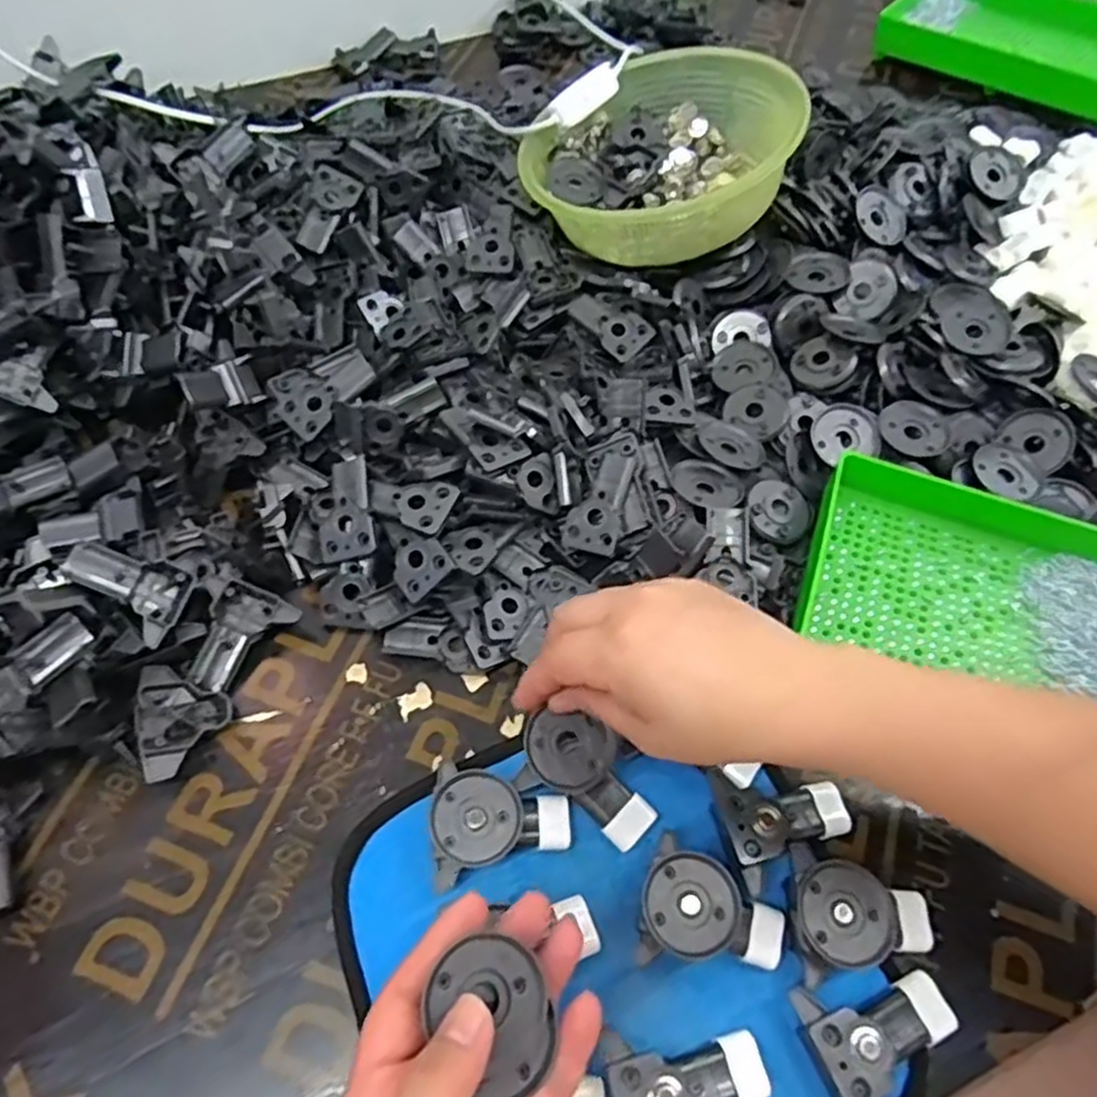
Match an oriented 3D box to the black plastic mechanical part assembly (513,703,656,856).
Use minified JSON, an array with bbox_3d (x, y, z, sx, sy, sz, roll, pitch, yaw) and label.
[{"bbox_3d":[0.019,0.110,0.367,0.075,0.028,0.037,36,69,-4],"label":"black plastic mechanical part assembly"}]

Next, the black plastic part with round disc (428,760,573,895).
[{"bbox_3d":[-0.023,0.128,0.366,0.064,0.024,0.053,-7,64,-4],"label":"black plastic part with round disc"}]

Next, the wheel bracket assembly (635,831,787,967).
[{"bbox_3d":[0.069,0.170,0.343,0.065,0.024,0.051,33,68,15],"label":"wheel bracket assembly"}]

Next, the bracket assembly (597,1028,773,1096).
[{"bbox_3d":[0.059,0.222,0.315,0.064,0.023,0.051,-18,65,-9],"label":"bracket assembly"}]

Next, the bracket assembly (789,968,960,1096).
[{"bbox_3d":[0.141,0.205,0.324,0.067,0.023,0.055,-25,66,-12],"label":"bracket assembly"}]

